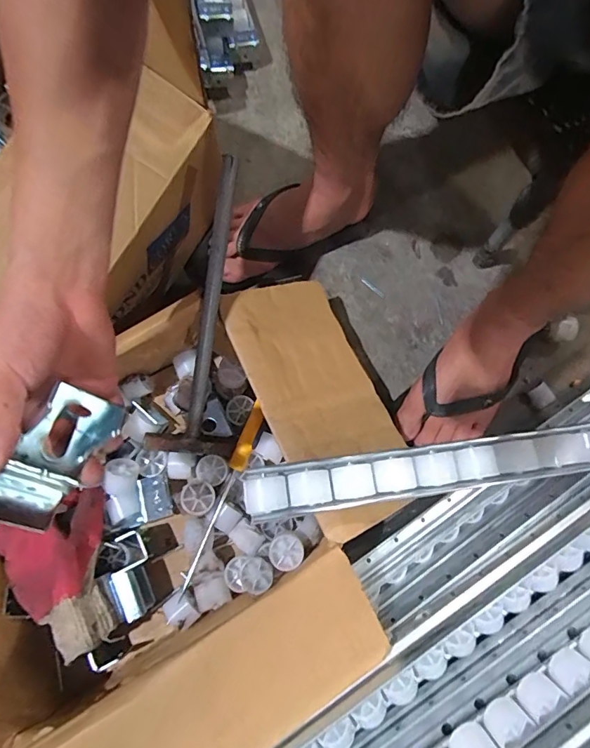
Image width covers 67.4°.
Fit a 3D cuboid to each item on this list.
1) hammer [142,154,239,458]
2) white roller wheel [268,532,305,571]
[{"bbox_3d":[-0.087,-0.051,0.437,0.078,0.038,0.295,13,108,2],"label":"hammer"},{"bbox_3d":[-0.008,0.179,0.449,0.033,0.023,0.035,0,75,-1],"label":"white roller wheel"}]

